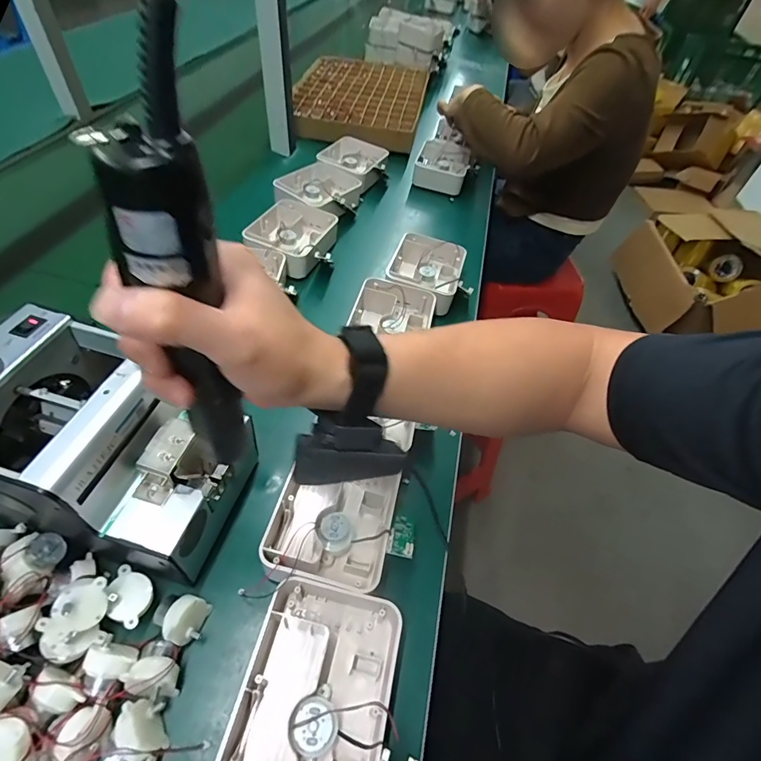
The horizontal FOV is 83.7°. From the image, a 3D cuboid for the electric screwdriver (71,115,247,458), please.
[{"bbox_3d":[-0.095,-0.021,0.220,0.037,0.191,0.030,-17,56,-22],"label":"electric screwdriver"}]

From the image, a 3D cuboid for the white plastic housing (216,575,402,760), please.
[{"bbox_3d":[-0.046,0.220,0.298,0.105,0.048,0.135,12,56,4],"label":"white plastic housing"}]

